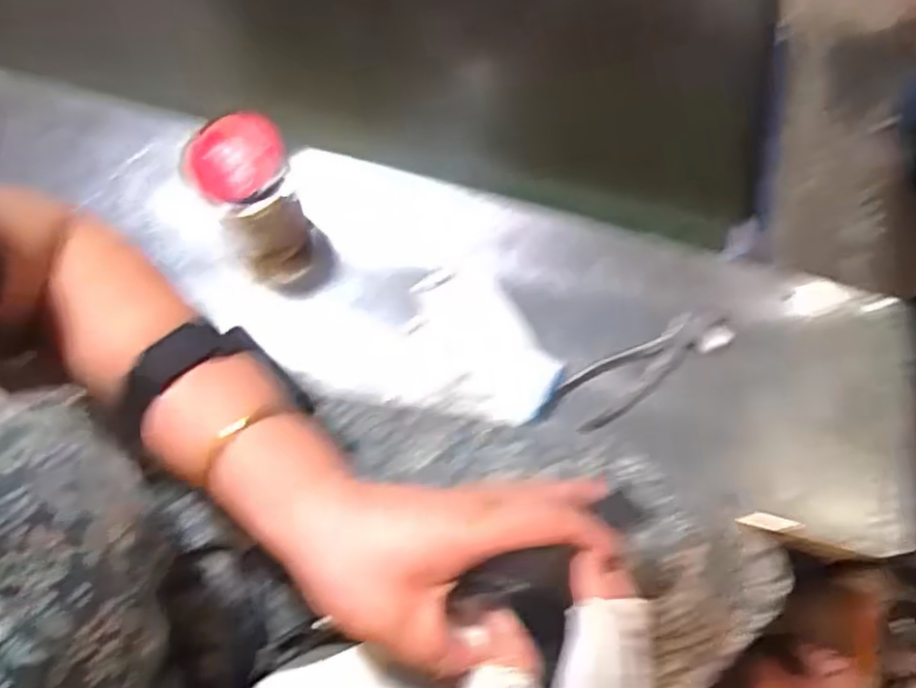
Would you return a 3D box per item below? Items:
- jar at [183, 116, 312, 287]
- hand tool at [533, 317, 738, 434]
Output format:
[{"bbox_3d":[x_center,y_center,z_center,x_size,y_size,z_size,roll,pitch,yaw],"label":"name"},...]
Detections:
[{"bbox_3d":[-0.160,-0.109,0.600,0.076,0.149,0.063,-22,71,-11],"label":"jar"},{"bbox_3d":[0.149,0.023,0.623,0.186,0.013,0.045,-30,73,-13],"label":"hand tool"}]

